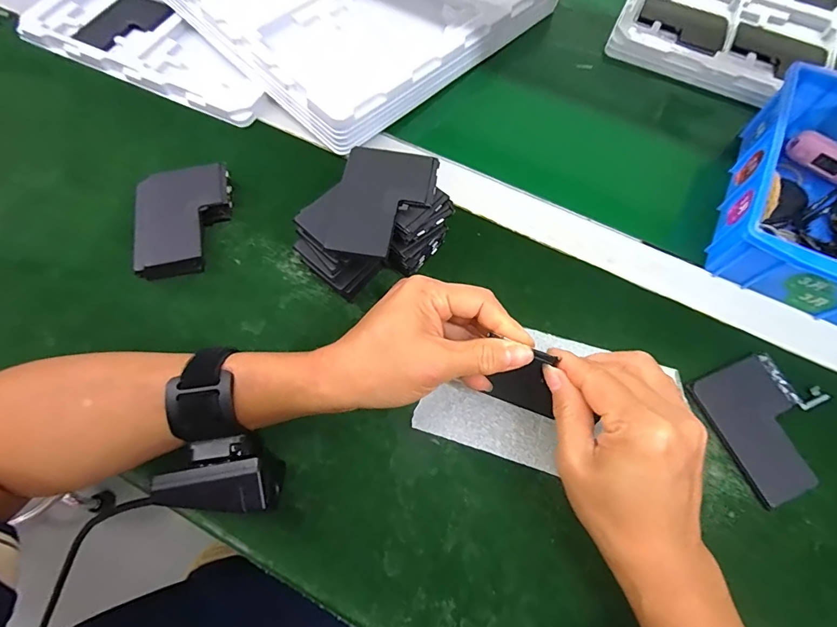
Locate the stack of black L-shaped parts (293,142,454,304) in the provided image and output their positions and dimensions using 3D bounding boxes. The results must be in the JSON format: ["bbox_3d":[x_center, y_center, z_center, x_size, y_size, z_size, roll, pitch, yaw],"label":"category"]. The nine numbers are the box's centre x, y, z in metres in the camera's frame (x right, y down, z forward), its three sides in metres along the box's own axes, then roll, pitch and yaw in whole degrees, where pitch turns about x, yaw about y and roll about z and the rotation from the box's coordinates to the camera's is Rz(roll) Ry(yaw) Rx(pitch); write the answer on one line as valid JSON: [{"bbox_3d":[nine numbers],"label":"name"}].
[{"bbox_3d":[-0.031,-0.063,0.308,0.105,0.080,0.066,-40,75,-16],"label":"stack of black L-shaped parts"}]

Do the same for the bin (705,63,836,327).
[{"bbox_3d":[0.330,-0.096,0.340,0.129,0.063,0.197,25,70,8],"label":"bin"}]

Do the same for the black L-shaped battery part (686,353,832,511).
[{"bbox_3d":[0.251,0.075,0.297,0.085,0.008,0.088,-21,71,-10],"label":"black L-shaped battery part"}]

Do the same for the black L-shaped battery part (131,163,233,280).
[{"bbox_3d":[-0.187,-0.073,0.339,0.069,0.026,0.090,-7,69,-5],"label":"black L-shaped battery part"}]

